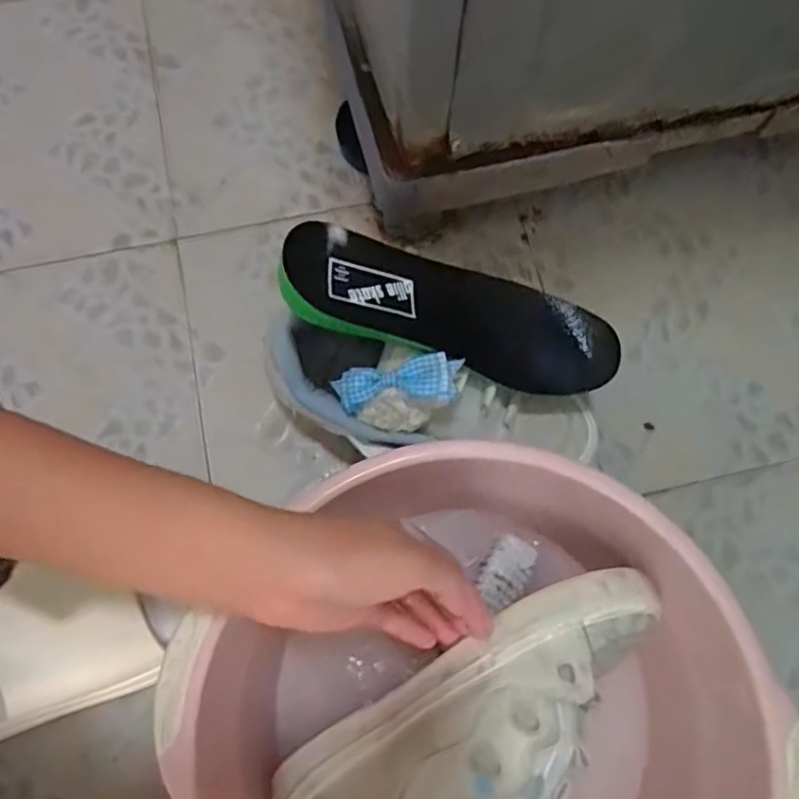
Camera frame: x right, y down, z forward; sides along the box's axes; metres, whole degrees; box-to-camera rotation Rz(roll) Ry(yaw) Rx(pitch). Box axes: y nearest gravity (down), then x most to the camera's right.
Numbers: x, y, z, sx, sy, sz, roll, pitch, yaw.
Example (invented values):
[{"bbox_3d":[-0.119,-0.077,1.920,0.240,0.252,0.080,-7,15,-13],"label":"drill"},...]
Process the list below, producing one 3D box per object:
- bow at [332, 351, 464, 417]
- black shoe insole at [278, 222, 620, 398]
[{"bbox_3d":[-0.004,-0.009,0.387,0.080,0.015,0.027,-10,73,15],"label":"bow"},{"bbox_3d":[0.036,-0.057,0.400,0.224,0.033,0.074,13,72,-21],"label":"black shoe insole"}]

